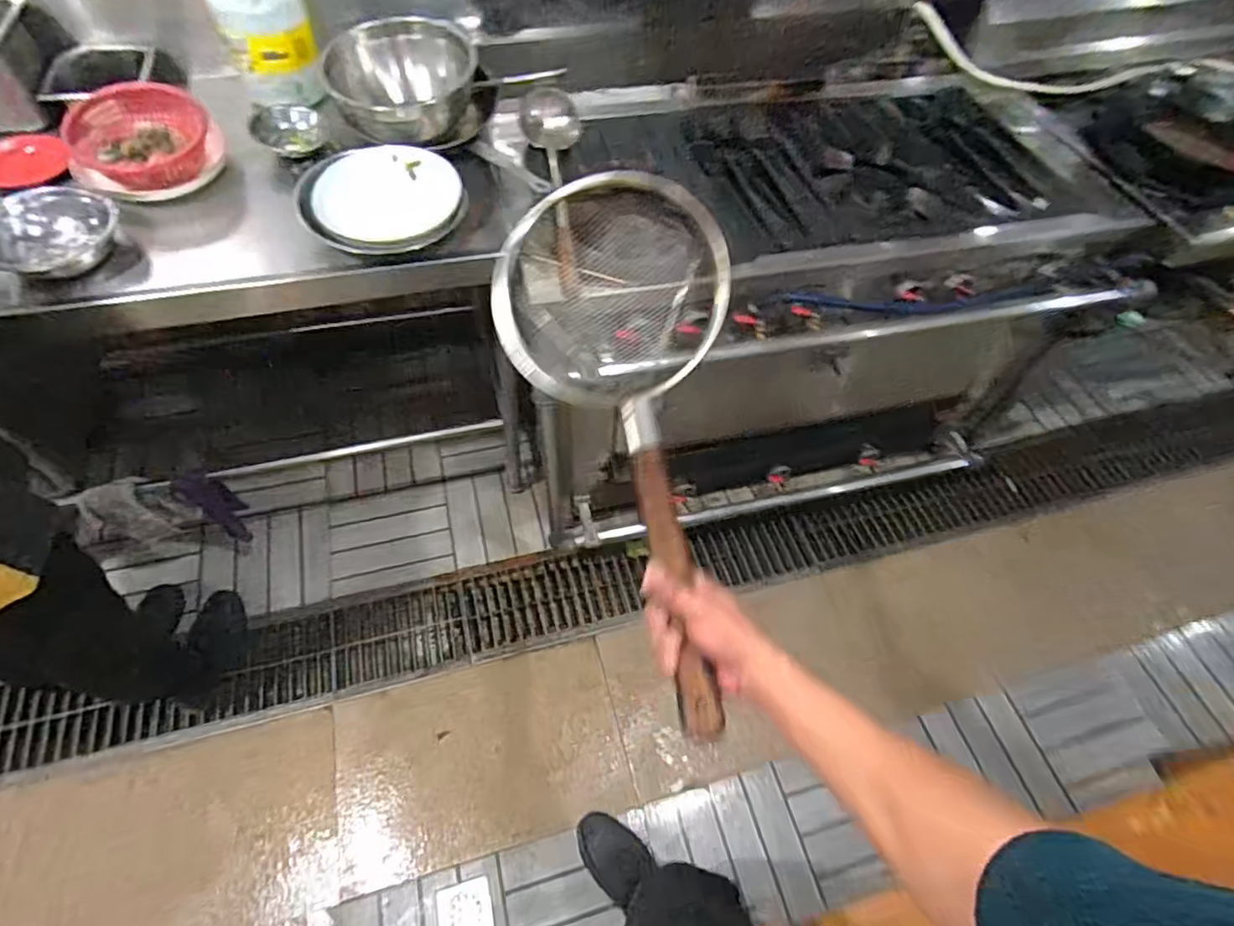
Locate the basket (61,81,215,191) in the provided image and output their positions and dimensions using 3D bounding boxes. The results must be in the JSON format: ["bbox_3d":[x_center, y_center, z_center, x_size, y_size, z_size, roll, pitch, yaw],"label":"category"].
[{"bbox_3d":[-0.766,-0.529,0.988,0.186,0.069,0.195,-23,63,-18],"label":"basket"}]

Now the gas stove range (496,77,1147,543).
[{"bbox_3d":[0.382,-0.412,1.519,1.189,0.773,0.770,-11,60,-12],"label":"gas stove range"}]

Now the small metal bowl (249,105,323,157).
[{"bbox_3d":[-0.566,-0.574,1.051,0.112,0.049,0.090,8,58,0],"label":"small metal bowl"}]

